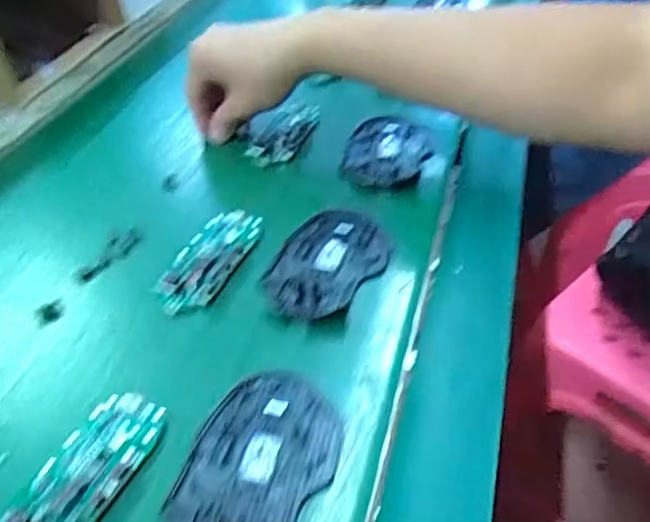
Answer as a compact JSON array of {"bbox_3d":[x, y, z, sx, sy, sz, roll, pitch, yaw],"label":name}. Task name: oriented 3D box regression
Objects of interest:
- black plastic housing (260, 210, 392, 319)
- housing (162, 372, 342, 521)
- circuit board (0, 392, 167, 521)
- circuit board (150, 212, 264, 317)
[{"bbox_3d":[0.001,0.000,0.418,0.070,0.009,0.106,18,46,22],"label":"black plastic housing"},{"bbox_3d":[-0.035,0.103,0.305,0.070,0.008,0.113,16,45,21],"label":"housing"},{"bbox_3d":[-0.123,0.109,0.306,0.047,0.008,0.102,15,45,20],"label":"circuit board"},{"bbox_3d":[-0.081,-0.002,0.429,0.046,0.010,0.100,13,44,18],"label":"circuit board"}]

